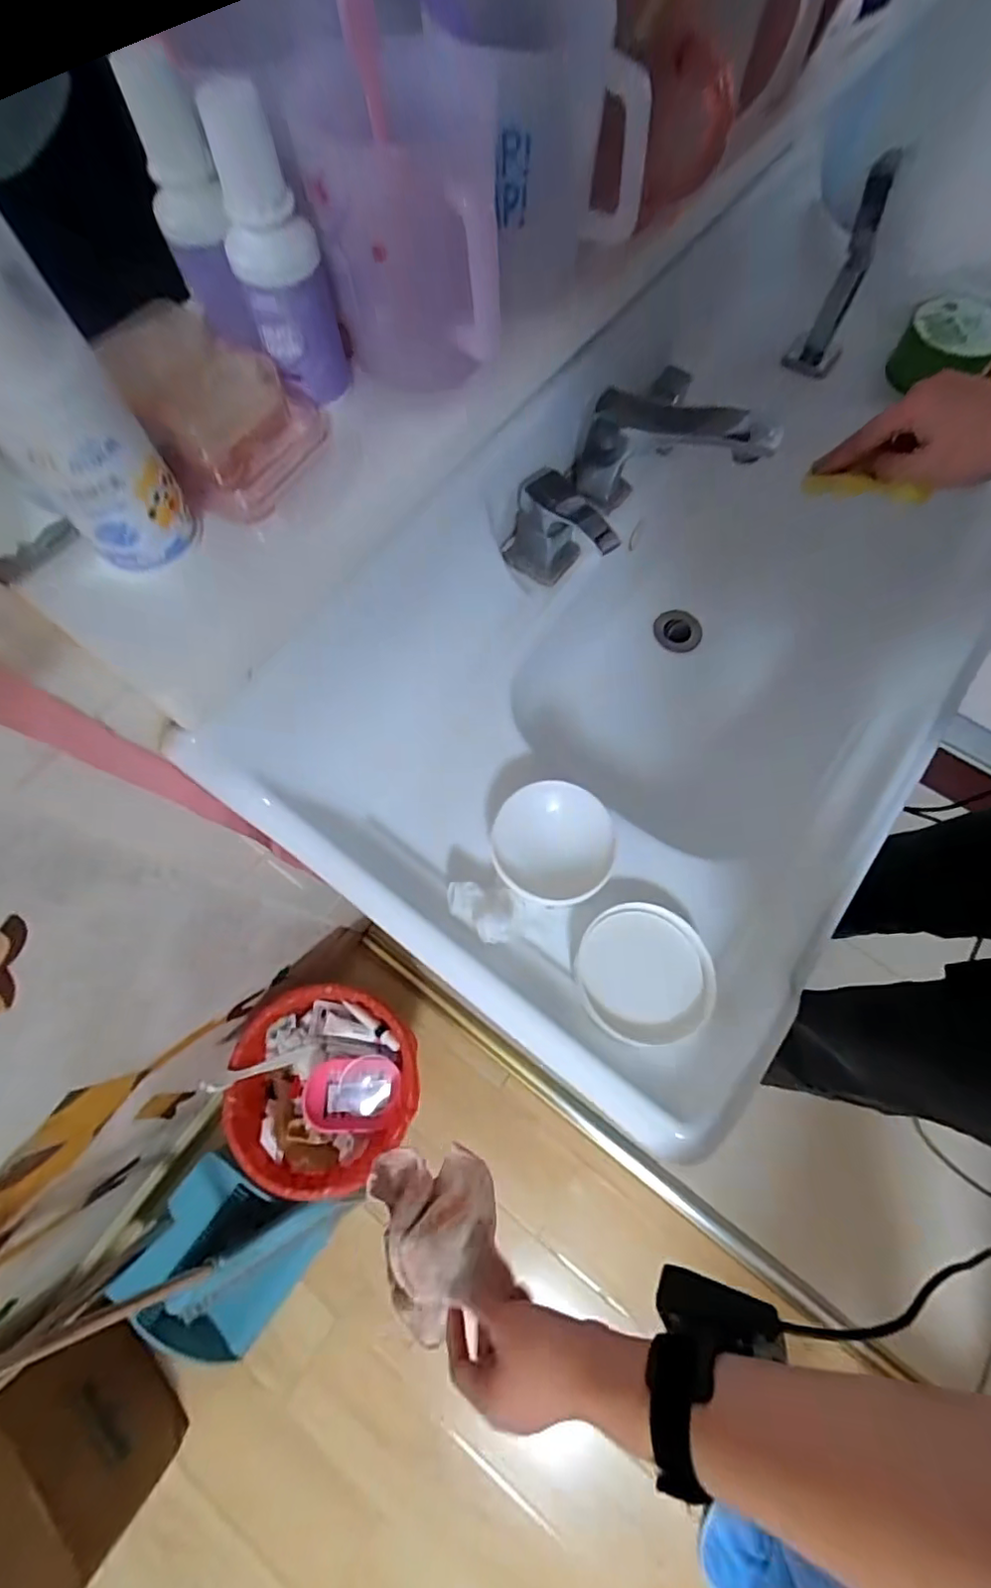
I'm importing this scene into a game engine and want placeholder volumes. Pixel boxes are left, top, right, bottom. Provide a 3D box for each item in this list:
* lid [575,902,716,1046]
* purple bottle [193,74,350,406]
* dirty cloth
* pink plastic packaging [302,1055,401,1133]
[{"bbox_3d":[0.116,0.137,0.430,0.102,0.011,0.100,-7,72,-3],"label":"lid"},{"bbox_3d":[-0.091,-0.220,0.233,0.034,0.093,0.031,-19,73,-7],"label":"purple bottle"},{"bbox_3d":[-0.045,0.355,0.446,0.096,0.058,0.126,-20,69,-5],"label":"dirty cloth"},{"bbox_3d":[-0.231,0.492,0.913,0.150,0.048,0.109,0,71,0],"label":"pink plastic packaging"}]

